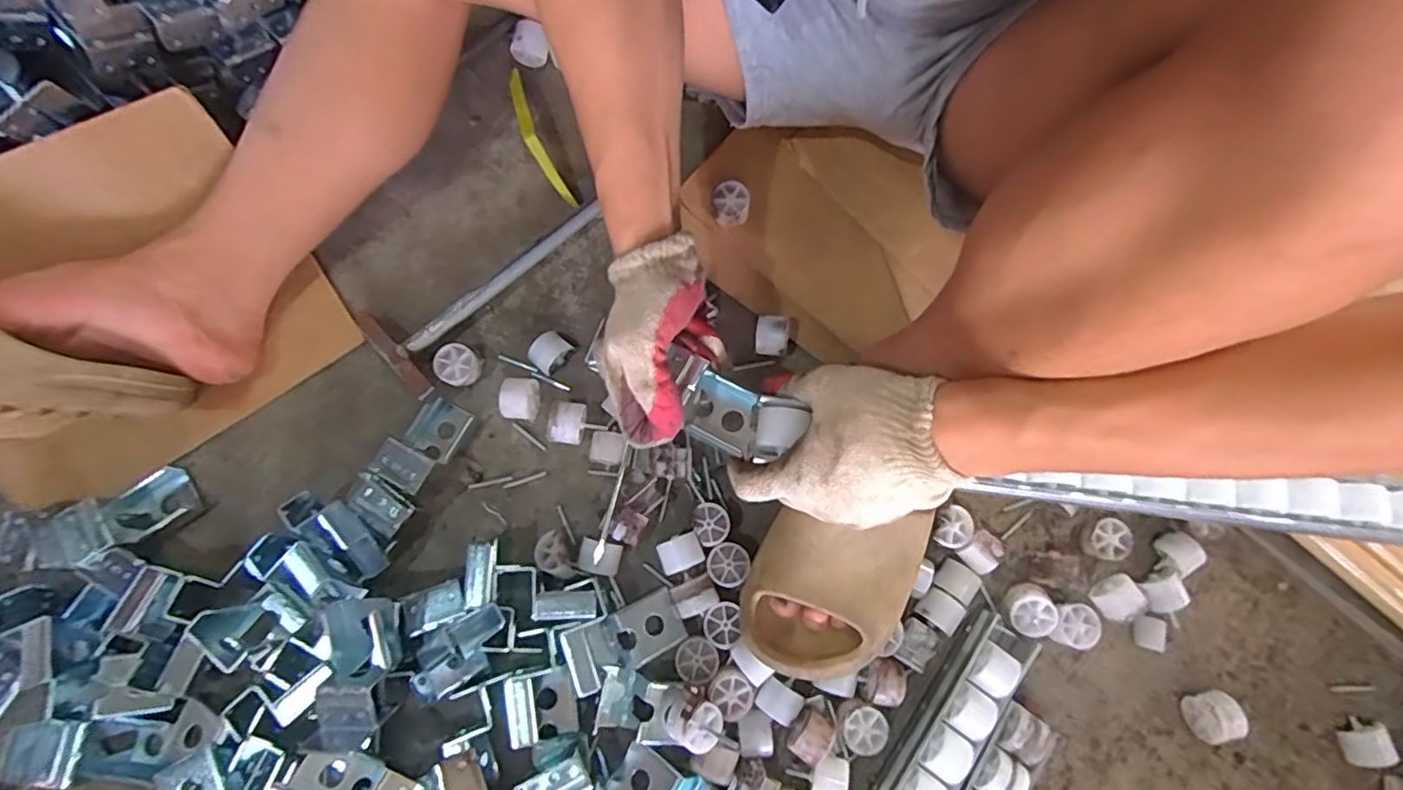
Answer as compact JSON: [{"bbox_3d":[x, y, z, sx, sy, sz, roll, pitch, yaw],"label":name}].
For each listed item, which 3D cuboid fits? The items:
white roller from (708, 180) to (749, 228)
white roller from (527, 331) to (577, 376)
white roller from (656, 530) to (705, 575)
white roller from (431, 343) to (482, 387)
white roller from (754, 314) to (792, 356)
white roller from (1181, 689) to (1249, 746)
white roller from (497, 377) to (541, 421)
[{"bbox_3d":[0.025,-0.170,0.572,0.034,0.024,0.040,7,78,1],"label":"white roller"},{"bbox_3d":[-0.132,-0.039,0.560,0.027,0.022,0.039,44,81,8],"label":"white roller"},{"bbox_3d":[-0.017,0.130,0.524,0.035,0.030,0.027,-22,79,-5],"label":"white roller"},{"bbox_3d":[-0.212,-0.025,0.554,0.034,0.027,0.034,0,78,0],"label":"white roller"},{"bbox_3d":[0.061,-0.050,0.560,0.030,0.032,0.034,8,78,1],"label":"white roller"},{"bbox_3d":[0.406,0.254,0.504,0.032,0.035,0.034,-18,79,-4],"label":"white roller"},{"bbox_3d":[-0.155,0.004,0.544,0.027,0.037,0.035,5,78,1],"label":"white roller"}]

